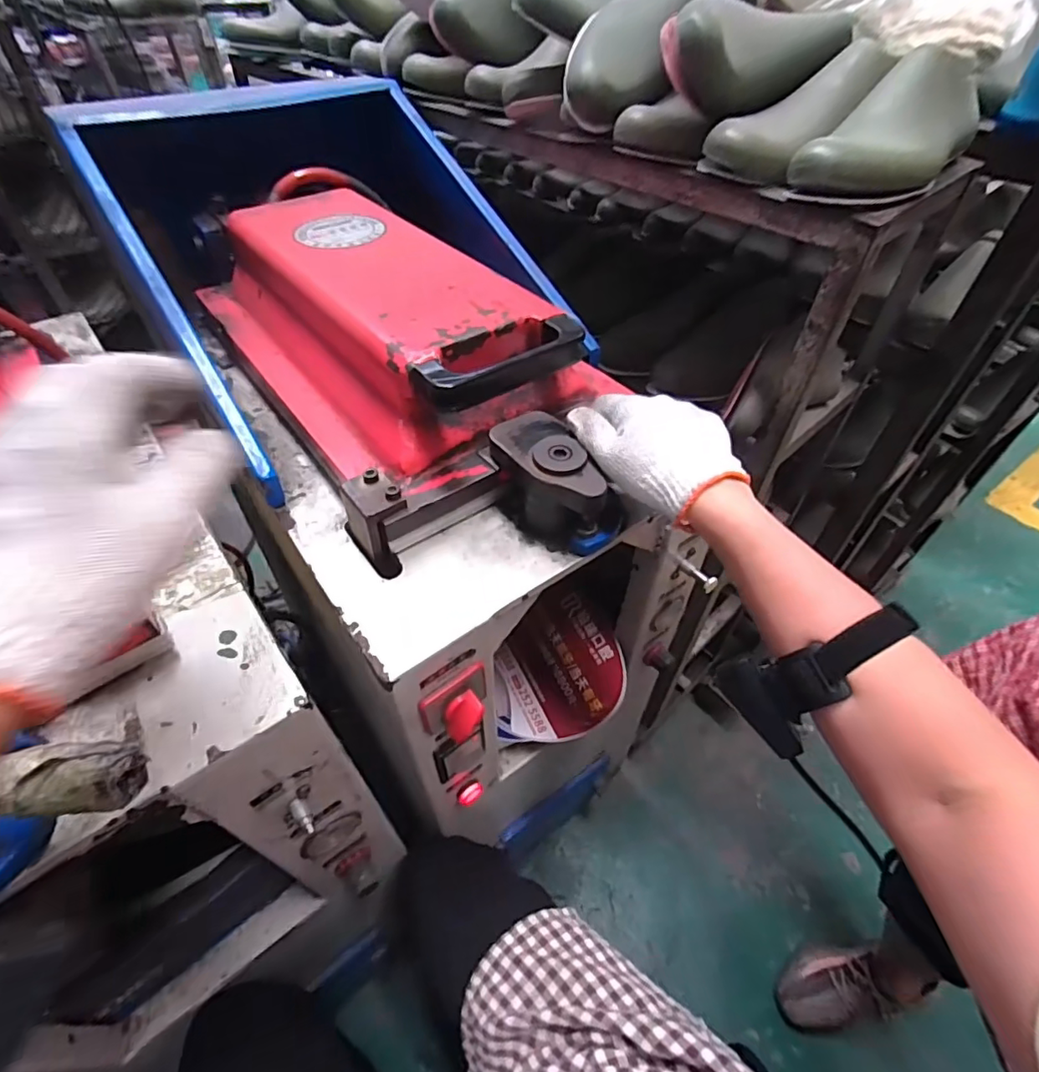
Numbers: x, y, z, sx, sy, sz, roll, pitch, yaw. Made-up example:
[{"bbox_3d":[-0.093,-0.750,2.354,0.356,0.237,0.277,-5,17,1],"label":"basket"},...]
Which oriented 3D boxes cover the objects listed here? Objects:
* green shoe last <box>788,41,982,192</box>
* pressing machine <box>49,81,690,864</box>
[{"bbox_3d":[0.332,-0.359,0.477,0.088,0.074,0.247,34,57,25],"label":"green shoe last"},{"bbox_3d":[-0.130,-0.137,0.679,0.384,0.513,0.690,-29,55,-23],"label":"pressing machine"}]

